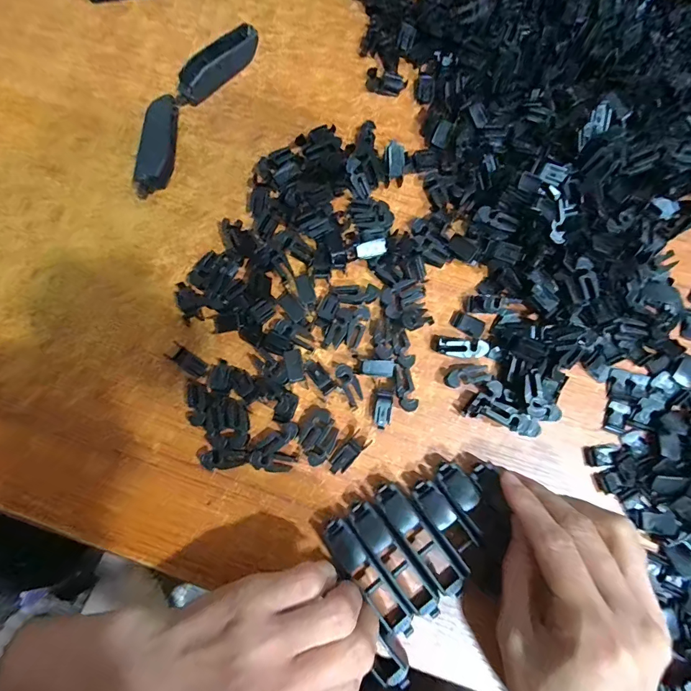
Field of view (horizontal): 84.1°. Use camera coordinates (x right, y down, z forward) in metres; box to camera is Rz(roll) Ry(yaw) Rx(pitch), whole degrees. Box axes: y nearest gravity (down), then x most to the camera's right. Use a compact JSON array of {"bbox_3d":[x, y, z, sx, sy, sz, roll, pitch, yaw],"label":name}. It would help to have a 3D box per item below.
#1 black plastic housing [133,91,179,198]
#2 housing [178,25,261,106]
[{"bbox_3d":[-0.133,-0.142,0.272,0.019,0.018,0.074,2,80,2],"label":"black plastic housing"},{"bbox_3d":[-0.096,-0.209,0.285,0.018,0.018,0.077,44,83,8],"label":"housing"}]

